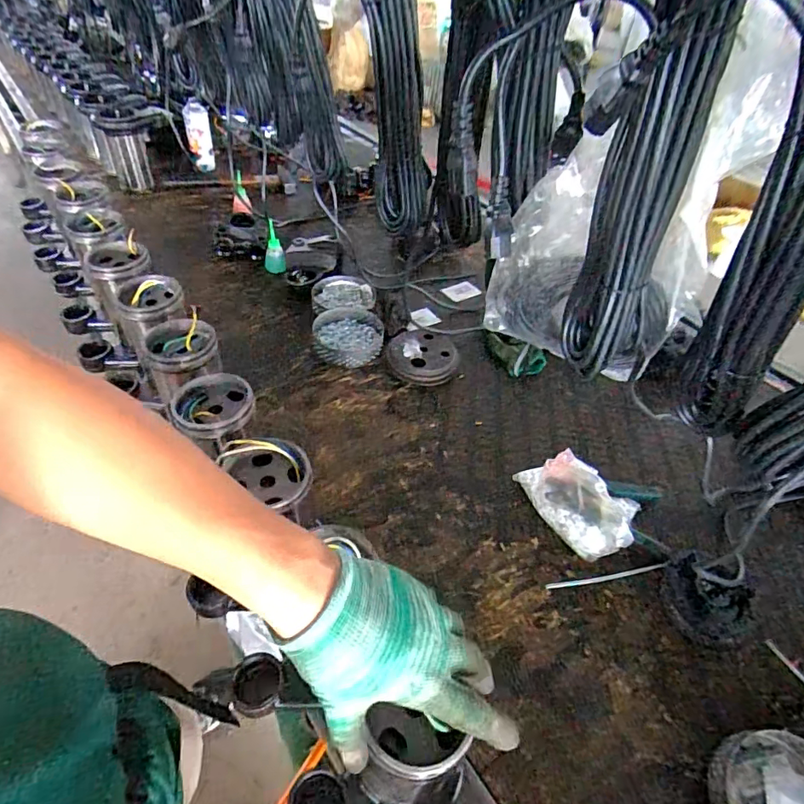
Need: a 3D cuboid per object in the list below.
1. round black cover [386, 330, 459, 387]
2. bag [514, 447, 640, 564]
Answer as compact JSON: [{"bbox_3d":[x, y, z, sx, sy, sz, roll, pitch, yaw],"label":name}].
[{"bbox_3d":[0.038,-0.084,0.923,0.130,0.032,0.127,4,45,-4],"label":"round black cover"},{"bbox_3d":[0.245,0.138,0.686,0.172,0.092,0.111,18,46,11],"label":"bag"}]

